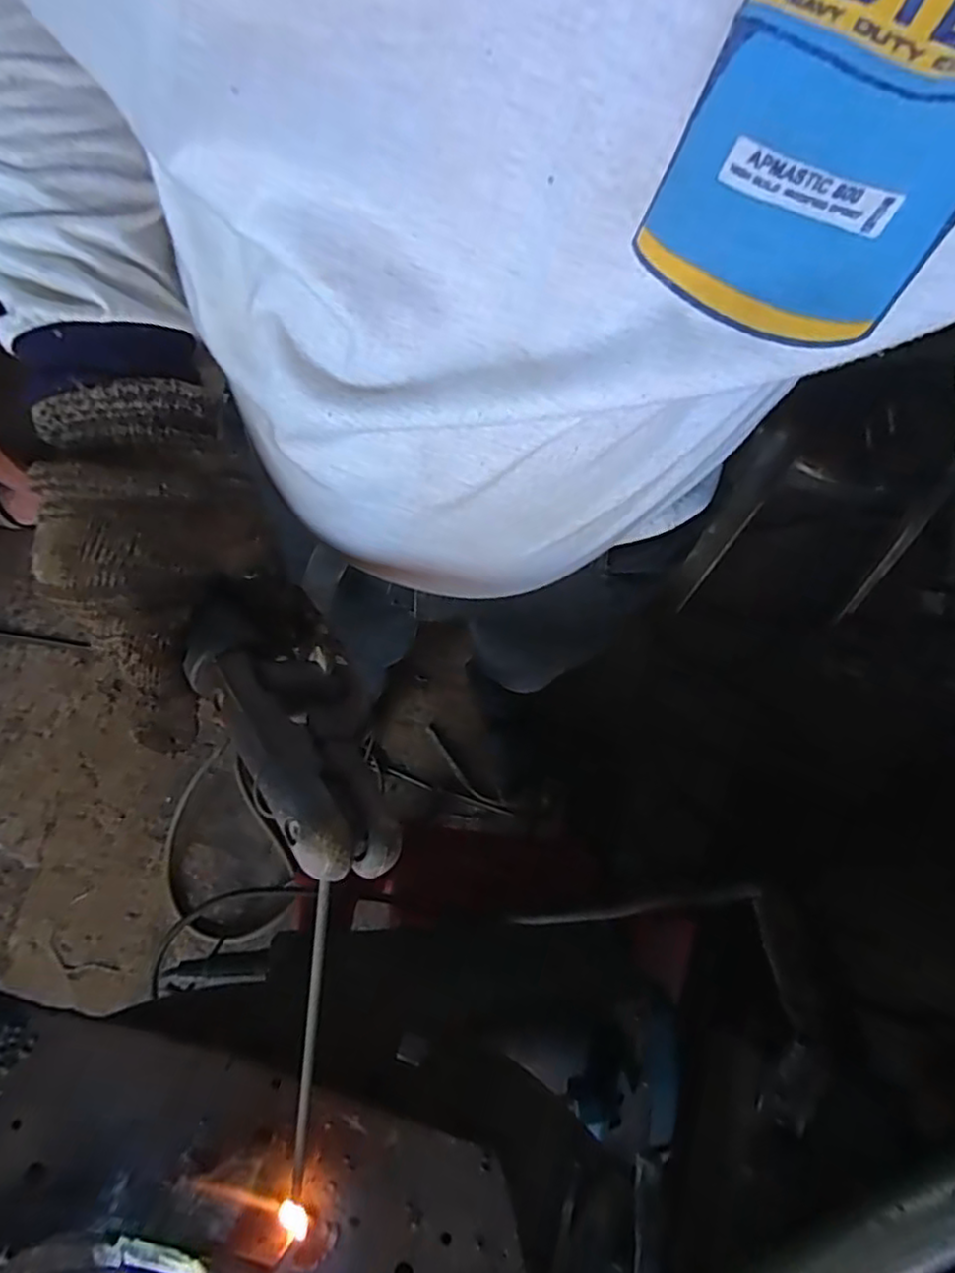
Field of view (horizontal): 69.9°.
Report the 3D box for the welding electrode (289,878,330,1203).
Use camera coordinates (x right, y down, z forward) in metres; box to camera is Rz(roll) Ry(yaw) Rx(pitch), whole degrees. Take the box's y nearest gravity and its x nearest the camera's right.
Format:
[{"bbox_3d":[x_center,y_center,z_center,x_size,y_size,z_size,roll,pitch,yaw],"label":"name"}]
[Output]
[{"bbox_3d":[-0.067,0.159,0.271,0.004,0.004,0.132,8,97,4],"label":"welding electrode"}]

